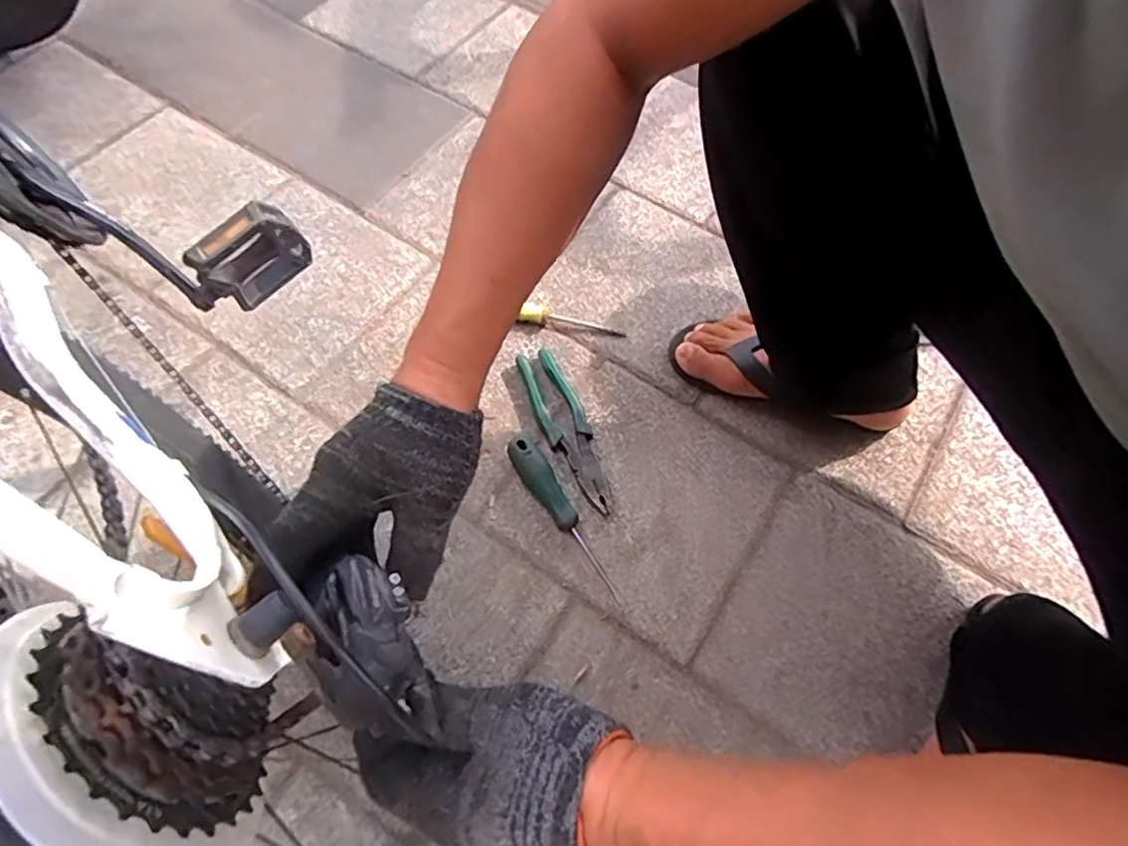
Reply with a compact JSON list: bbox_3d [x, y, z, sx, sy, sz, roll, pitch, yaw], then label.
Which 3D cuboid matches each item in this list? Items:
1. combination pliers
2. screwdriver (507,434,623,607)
[{"bbox_3d":[0.001,0.003,0.684,0.049,0.015,0.206,-19,66,-12],"label":"combination pliers"},{"bbox_3d":[0.002,0.091,0.640,0.029,0.035,0.198,-30,69,-16],"label":"screwdriver"}]

